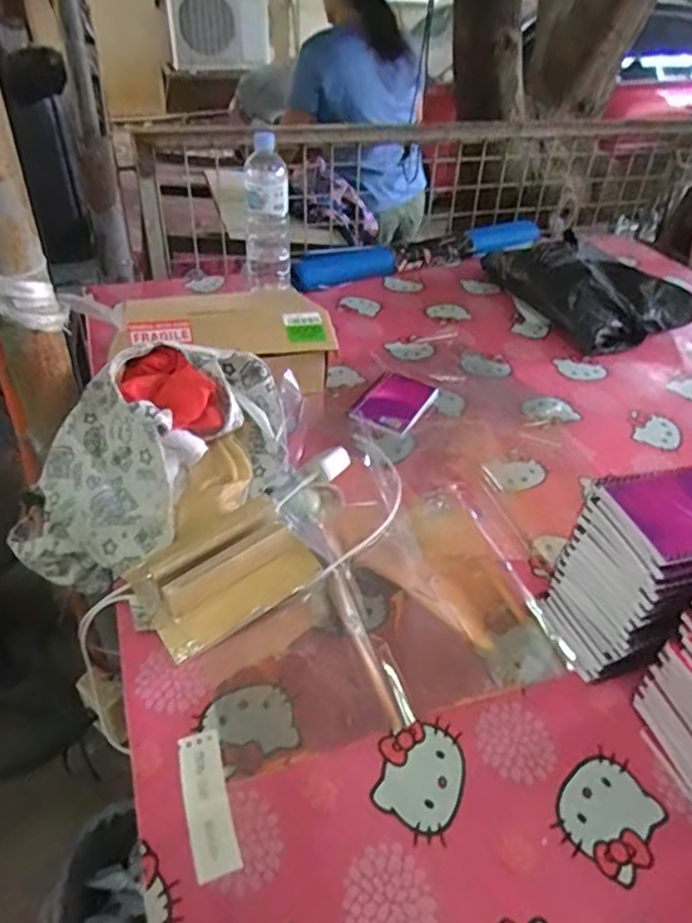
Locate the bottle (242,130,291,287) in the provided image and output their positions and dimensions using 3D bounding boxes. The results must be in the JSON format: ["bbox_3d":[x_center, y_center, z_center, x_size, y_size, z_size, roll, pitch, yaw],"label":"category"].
[{"bbox_3d":[-0.136,-0.423,1.071,0.078,0.236,0.071,-5,42,-10],"label":"bottle"}]

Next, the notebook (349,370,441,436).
[{"bbox_3d":[0.070,-0.087,0.884,0.091,0.008,0.138,22,44,19],"label":"notebook"}]

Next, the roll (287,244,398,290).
[{"bbox_3d":[-0.011,-0.377,1.196,0.221,0.044,0.061,-21,47,-26],"label":"roll"}]

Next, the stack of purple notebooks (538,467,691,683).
[{"bbox_3d":[0.273,0.102,0.542,0.130,0.183,0.099,-10,43,-16],"label":"stack of purple notebooks"}]

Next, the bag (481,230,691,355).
[{"bbox_3d":[0.439,-0.330,1.130,0.247,0.085,0.343,-12,44,-18],"label":"bag"}]

